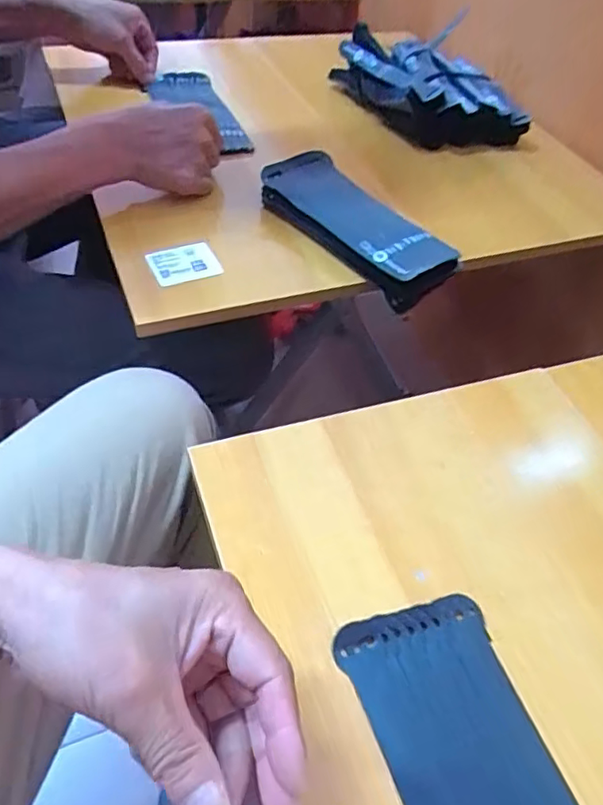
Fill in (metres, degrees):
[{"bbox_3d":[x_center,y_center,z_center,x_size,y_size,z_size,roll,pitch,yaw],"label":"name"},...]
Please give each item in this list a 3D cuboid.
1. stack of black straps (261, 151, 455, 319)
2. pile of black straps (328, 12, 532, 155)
[{"bbox_3d":[0.053,-0.172,0.582,0.091,0.042,0.207,-30,58,-28],"label":"stack of black straps"},{"bbox_3d":[0.163,-0.410,0.787,0.195,0.063,0.217,-9,51,-11],"label":"pile of black straps"}]

